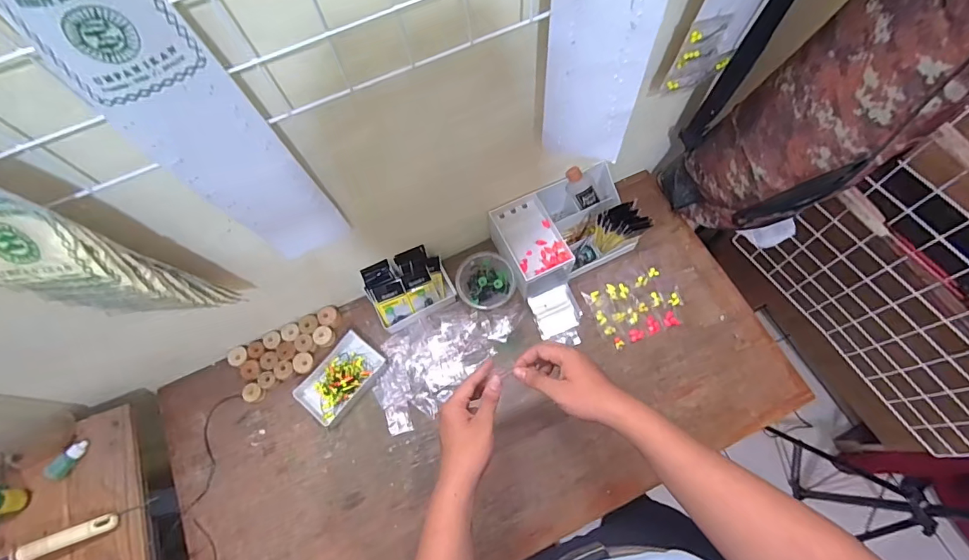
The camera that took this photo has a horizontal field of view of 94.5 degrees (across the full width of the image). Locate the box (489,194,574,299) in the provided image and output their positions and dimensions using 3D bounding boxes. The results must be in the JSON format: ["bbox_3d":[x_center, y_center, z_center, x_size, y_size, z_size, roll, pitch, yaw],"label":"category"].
[{"bbox_3d":[0.079,-0.060,0.782,0.091,0.083,0.158,-26,70,-7],"label":"box"}]

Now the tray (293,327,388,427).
[{"bbox_3d":[-0.245,0.161,0.752,0.090,0.025,0.141,39,77,12],"label":"tray"}]

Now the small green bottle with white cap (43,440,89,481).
[{"bbox_3d":[-0.613,0.264,0.655,0.027,0.021,0.063,29,73,12],"label":"small green bottle with white cap"}]

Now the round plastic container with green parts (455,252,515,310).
[{"bbox_3d":[0.002,0.004,0.789,0.098,0.040,0.101,-1,69,2],"label":"round plastic container with green parts"}]

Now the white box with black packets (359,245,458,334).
[{"bbox_3d":[-0.129,0.012,0.772,0.135,0.071,0.099,-27,70,-8],"label":"white box with black packets"}]

